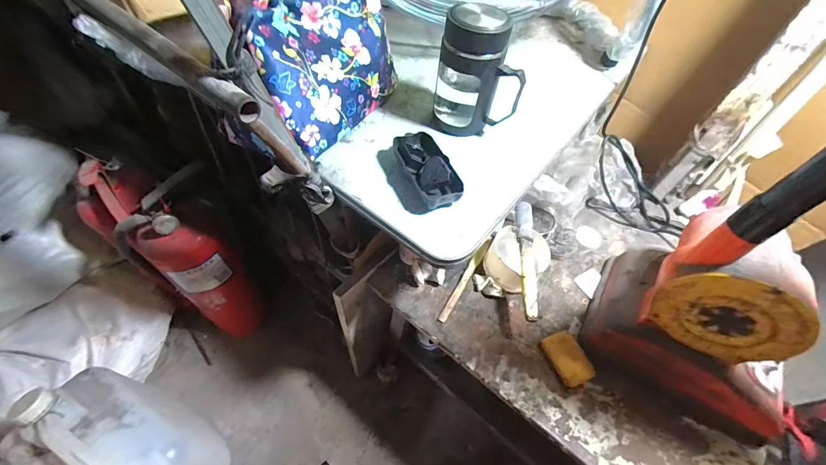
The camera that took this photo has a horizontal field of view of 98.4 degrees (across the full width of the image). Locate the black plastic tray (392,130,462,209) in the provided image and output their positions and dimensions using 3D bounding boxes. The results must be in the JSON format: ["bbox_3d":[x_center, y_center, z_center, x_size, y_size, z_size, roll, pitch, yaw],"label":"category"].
[{"bbox_3d":[0.015,-0.074,0.422,0.051,0.032,0.113,-14,57,-15],"label":"black plastic tray"}]

